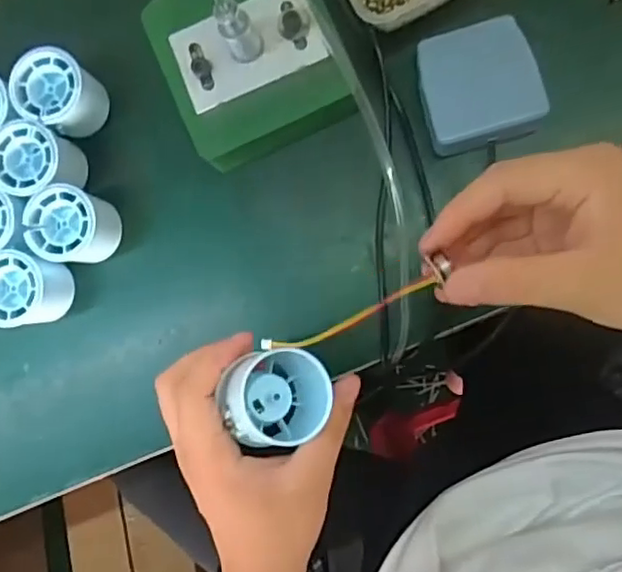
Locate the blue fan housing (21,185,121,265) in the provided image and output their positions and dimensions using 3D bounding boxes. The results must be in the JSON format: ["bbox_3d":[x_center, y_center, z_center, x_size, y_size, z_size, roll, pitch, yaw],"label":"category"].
[{"bbox_3d":[-0.176,-0.045,0.481,0.059,0.054,0.054,16,92,7],"label":"blue fan housing"}]

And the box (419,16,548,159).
[{"bbox_3d":[0.120,-0.145,0.456,0.079,0.027,0.083,-12,88,7],"label":"box"}]

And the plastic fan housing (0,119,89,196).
[{"bbox_3d":[-0.207,-0.094,0.484,0.058,0.046,0.057,-19,87,7],"label":"plastic fan housing"}]

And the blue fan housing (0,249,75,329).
[{"bbox_3d":[-0.219,0.003,0.487,0.055,0.049,0.057,-3,89,7],"label":"blue fan housing"}]

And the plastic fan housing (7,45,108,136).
[{"bbox_3d":[-0.189,-0.146,0.483,0.056,0.049,0.053,0,90,7],"label":"plastic fan housing"}]

